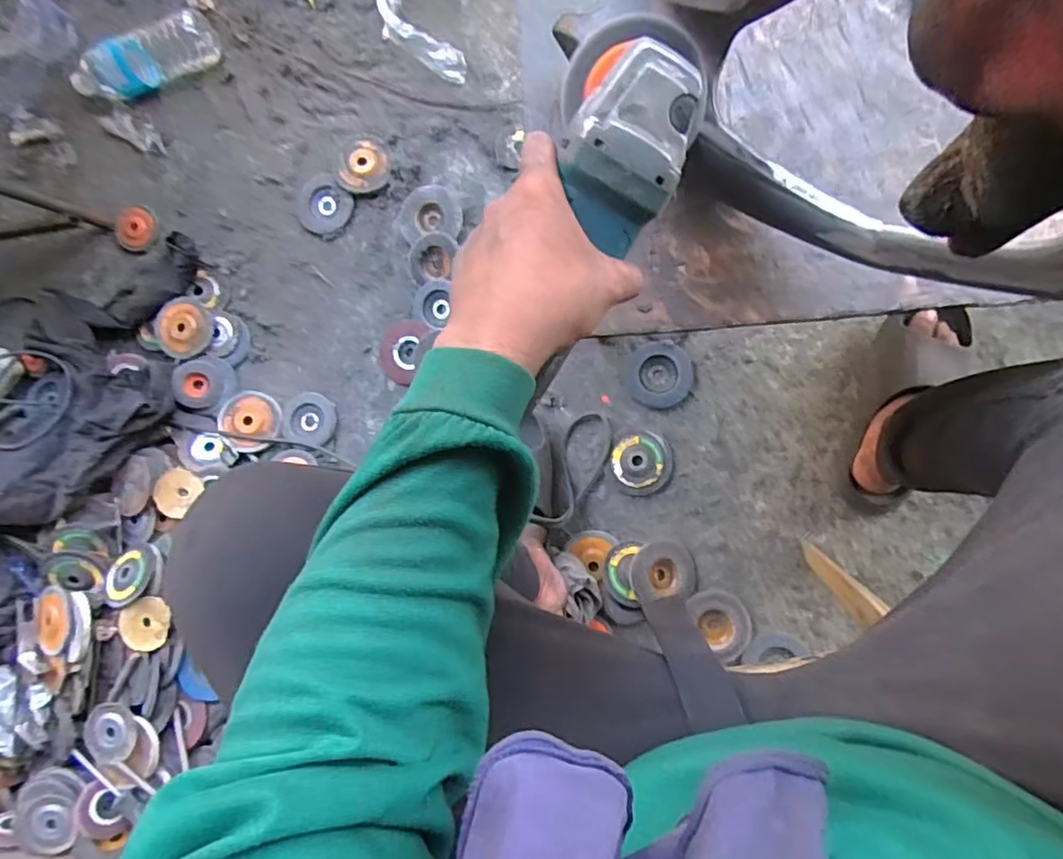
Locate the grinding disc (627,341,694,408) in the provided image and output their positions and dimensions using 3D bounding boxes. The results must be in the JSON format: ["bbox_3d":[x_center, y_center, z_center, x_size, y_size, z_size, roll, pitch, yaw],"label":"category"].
[{"bbox_3d":[0.187,-0.080,0.859,0.089,0.014,0.092,0,88,8],"label":"grinding disc"}]

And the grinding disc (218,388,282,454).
[{"bbox_3d":[-0.446,-0.016,0.940,0.093,0.022,0.099,-36,84,6],"label":"grinding disc"}]

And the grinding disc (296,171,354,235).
[{"bbox_3d":[-0.329,-0.355,0.934,0.088,0.009,0.085,0,94,4],"label":"grinding disc"}]

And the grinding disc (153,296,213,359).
[{"bbox_3d":[-0.559,-0.164,0.951,0.091,0.020,0.095,0,91,-4],"label":"grinding disc"}]

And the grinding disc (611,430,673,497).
[{"bbox_3d":[0.160,0.049,0.858,0.084,0.009,0.090,-7,87,8],"label":"grinding disc"}]

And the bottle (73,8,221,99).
[{"bbox_3d":[-0.632,-0.601,0.959,0.250,0.083,0.070,-25,85,7],"label":"bottle"}]

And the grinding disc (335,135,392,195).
[{"bbox_3d":[-0.260,-0.414,0.920,0.083,0.021,0.089,0,88,8],"label":"grinding disc"}]

